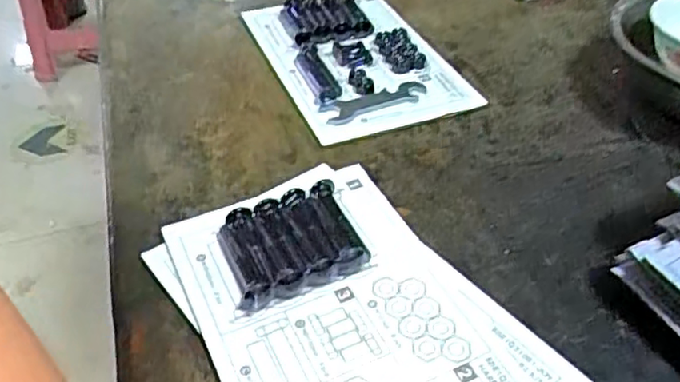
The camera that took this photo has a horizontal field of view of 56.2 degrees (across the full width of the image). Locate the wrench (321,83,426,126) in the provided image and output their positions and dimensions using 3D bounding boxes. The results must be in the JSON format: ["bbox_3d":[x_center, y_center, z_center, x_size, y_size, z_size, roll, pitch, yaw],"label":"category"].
[{"bbox_3d":[0.032,-0.076,0.538,0.096,0.010,0.024,-18,45,-19],"label":"wrench"}]

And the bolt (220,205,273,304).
[{"bbox_3d":[-0.060,0.040,0.399,0.022,0.015,0.073,-12,43,-12],"label":"bolt"}]

